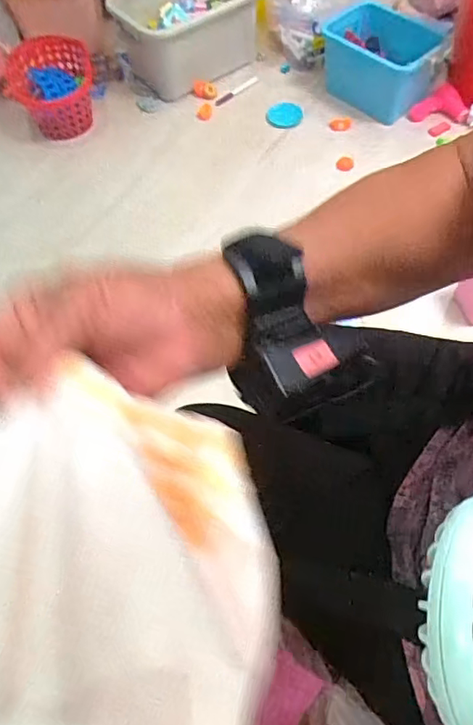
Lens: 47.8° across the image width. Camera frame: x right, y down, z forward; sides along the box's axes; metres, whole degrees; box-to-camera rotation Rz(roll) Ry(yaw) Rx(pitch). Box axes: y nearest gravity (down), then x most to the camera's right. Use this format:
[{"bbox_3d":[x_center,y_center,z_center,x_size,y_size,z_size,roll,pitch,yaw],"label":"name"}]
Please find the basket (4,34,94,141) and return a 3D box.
[{"bbox_3d":[-0.471,-0.708,1.367,0.227,0.099,0.290,-20,62,-8],"label":"basket"}]

